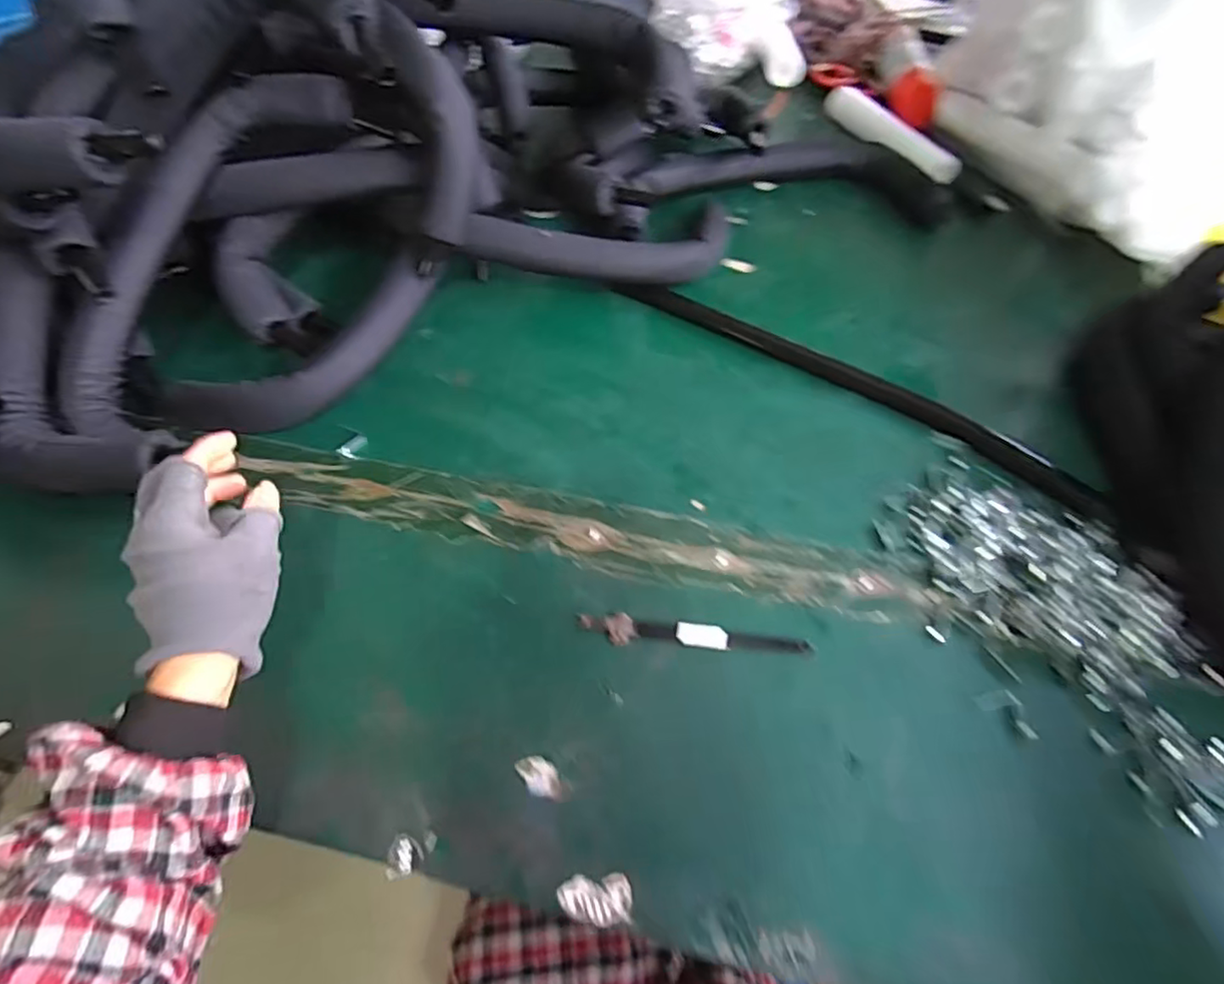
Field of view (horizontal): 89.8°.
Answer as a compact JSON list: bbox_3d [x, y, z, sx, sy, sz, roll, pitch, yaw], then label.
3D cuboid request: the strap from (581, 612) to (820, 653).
[{"bbox_3d":[0.062,0.109,0.466,0.173,0.004,0.022,7,56,2],"label":"strap"}]

